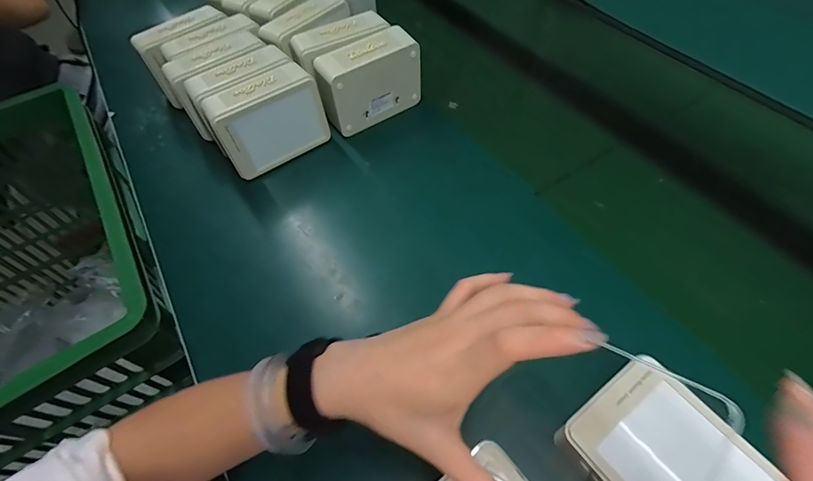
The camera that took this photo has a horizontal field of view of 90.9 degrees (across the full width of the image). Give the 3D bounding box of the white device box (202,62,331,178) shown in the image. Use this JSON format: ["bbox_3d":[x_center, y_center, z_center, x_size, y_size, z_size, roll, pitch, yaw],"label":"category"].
[{"bbox_3d":[-0.183,-0.160,0.533,0.142,0.104,0.065,-27,58,-14],"label":"white device box"}]

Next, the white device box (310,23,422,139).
[{"bbox_3d":[-0.052,-0.221,0.561,0.143,0.105,0.056,-24,57,-12],"label":"white device box"}]

